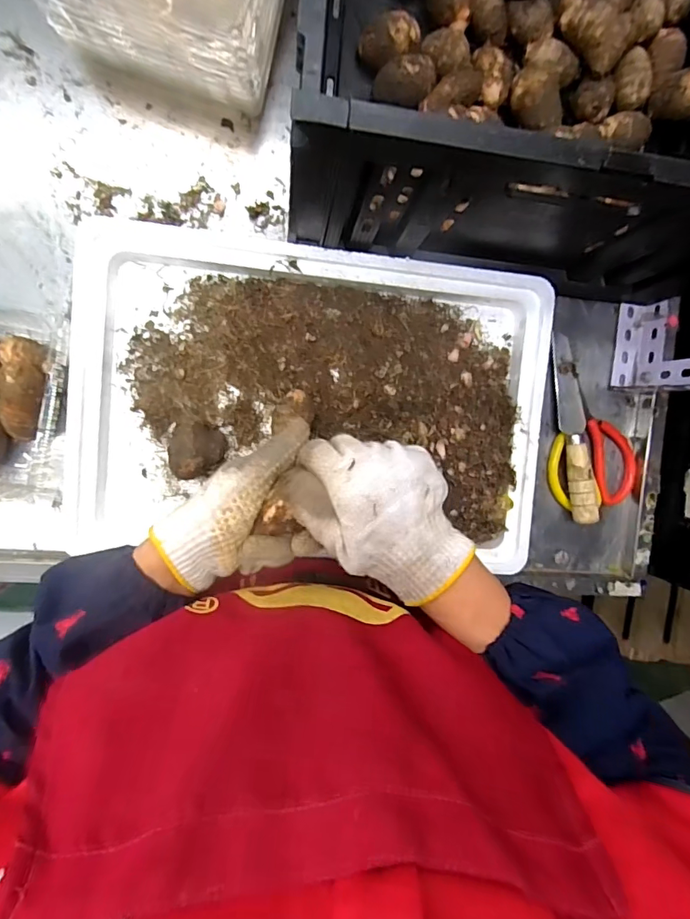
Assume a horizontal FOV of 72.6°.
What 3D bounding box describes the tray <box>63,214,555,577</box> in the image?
[{"bbox_3d":[-0.025,-0.054,0.457,0.434,0.050,0.300,5,92,-8],"label":"tray"}]

